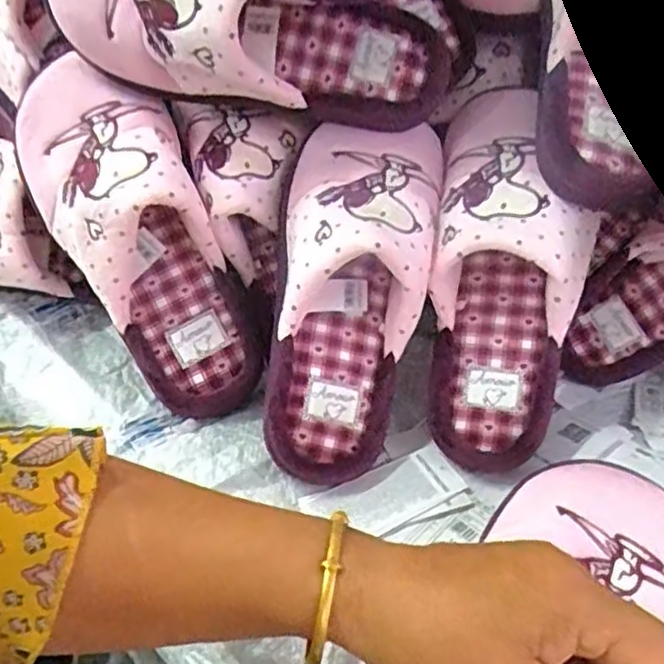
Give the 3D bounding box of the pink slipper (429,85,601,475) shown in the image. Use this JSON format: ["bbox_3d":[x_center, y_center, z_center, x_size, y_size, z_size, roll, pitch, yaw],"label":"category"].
[{"bbox_3d":[0.109,-0.039,0.422,0.094,0.078,0.241,1,89,-3],"label":"pink slipper"}]

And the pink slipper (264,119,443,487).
[{"bbox_3d":[0.006,-0.023,0.412,0.098,0.074,0.223,11,88,5],"label":"pink slipper"}]

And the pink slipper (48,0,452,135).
[{"bbox_3d":[-0.051,-0.178,0.413,0.245,0.089,0.099,10,46,-14],"label":"pink slipper"}]

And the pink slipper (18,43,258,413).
[{"bbox_3d":[-0.116,-0.061,0.431,0.086,0.240,0.094,-33,13,-29],"label":"pink slipper"}]

